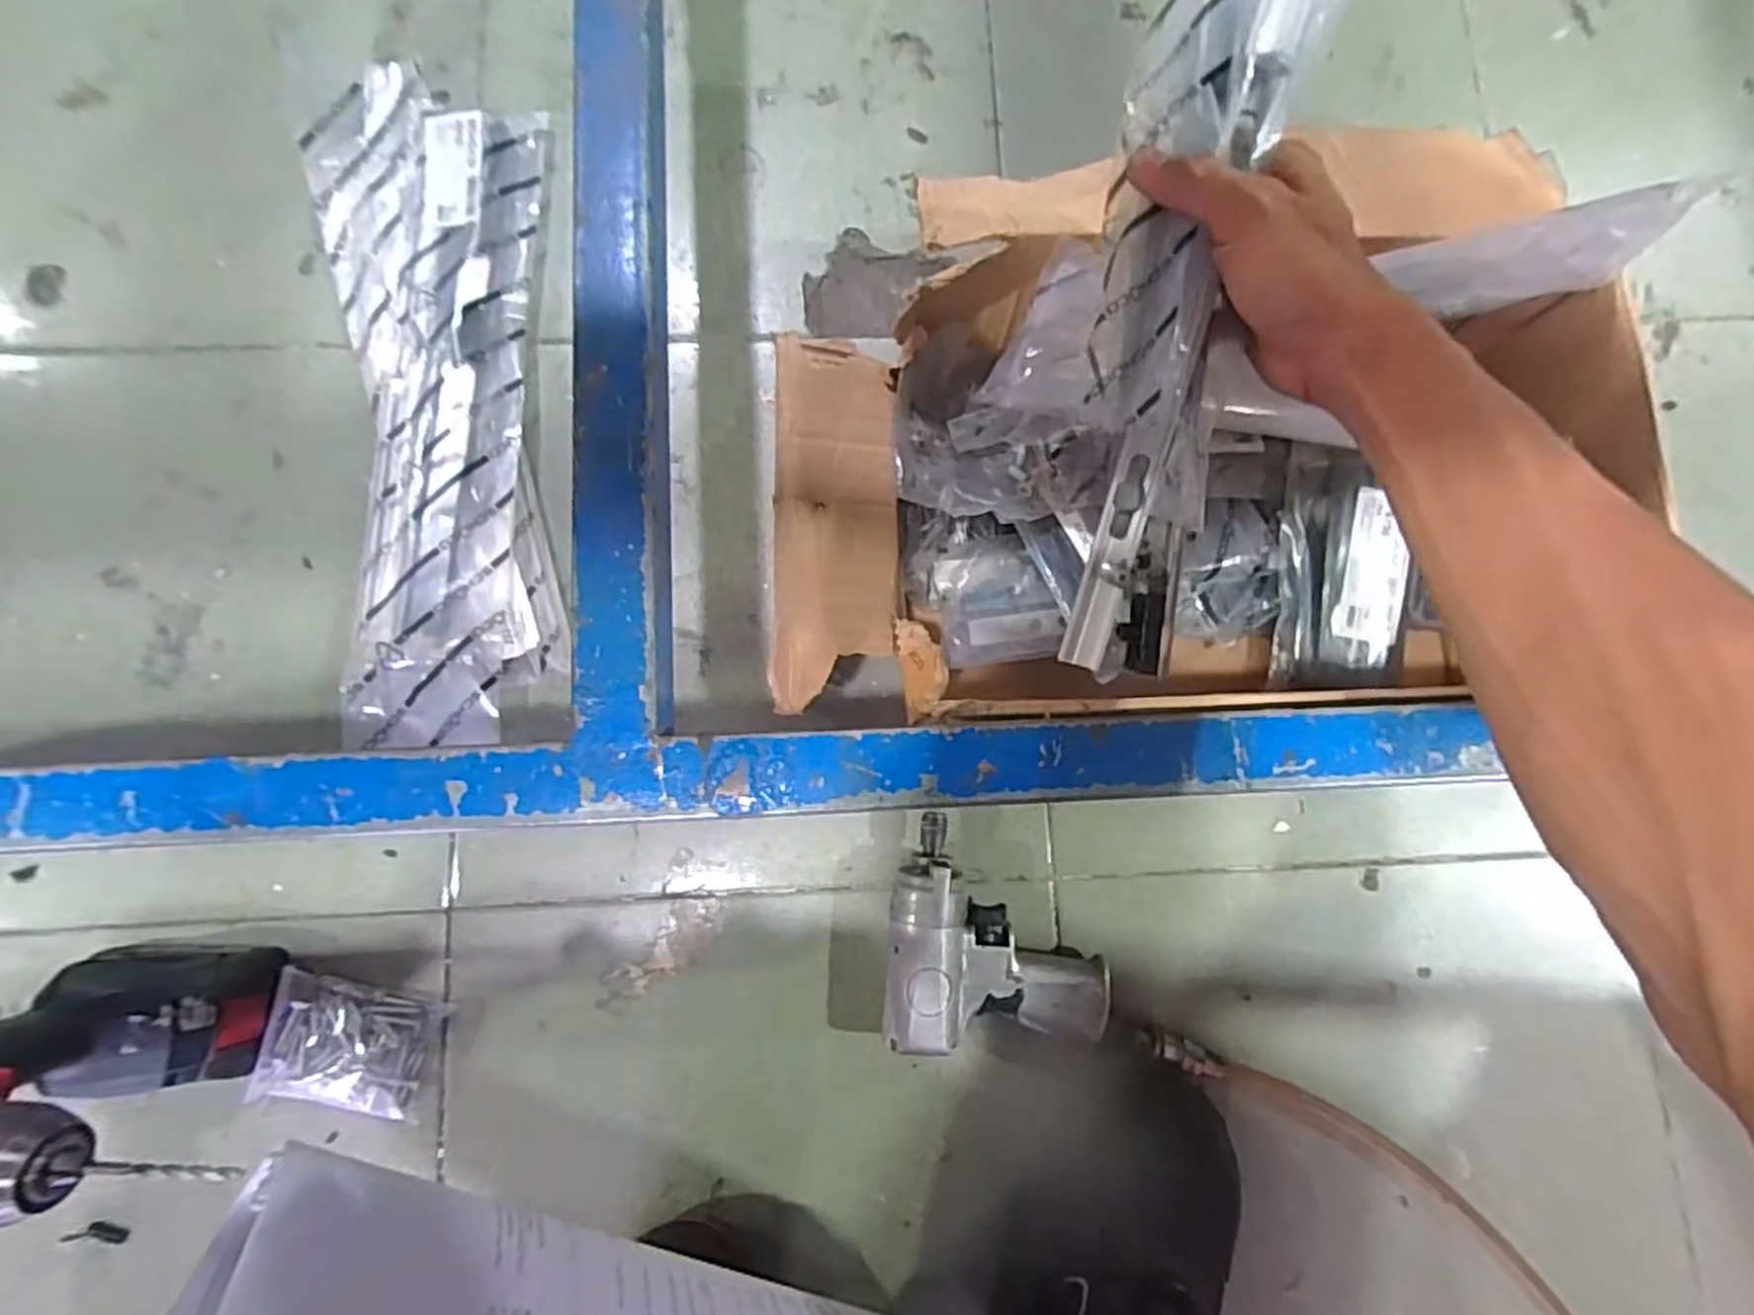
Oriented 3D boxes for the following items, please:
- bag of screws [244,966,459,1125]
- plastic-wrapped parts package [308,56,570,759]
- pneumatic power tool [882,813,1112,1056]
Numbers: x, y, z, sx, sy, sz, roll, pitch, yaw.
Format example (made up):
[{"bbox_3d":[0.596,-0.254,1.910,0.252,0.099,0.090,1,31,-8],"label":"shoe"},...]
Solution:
[{"bbox_3d":[-0.332,0.247,0.495,0.098,0.024,0.075,14,82,0],"label":"bag of screws"},{"bbox_3d":[-0.310,-0.189,0.550,0.156,0.034,0.494,-5,82,-2],"label":"plastic-wrapped parts package"},{"bbox_3d":[0.078,0.180,0.507,0.141,0.045,0.137,4,82,-1],"label":"pneumatic power tool"}]

